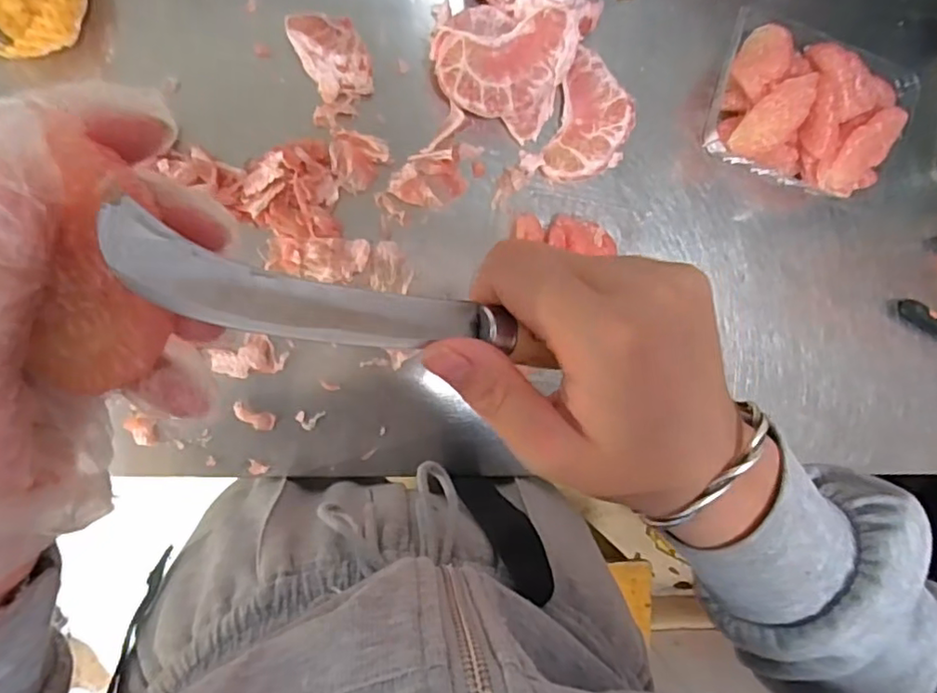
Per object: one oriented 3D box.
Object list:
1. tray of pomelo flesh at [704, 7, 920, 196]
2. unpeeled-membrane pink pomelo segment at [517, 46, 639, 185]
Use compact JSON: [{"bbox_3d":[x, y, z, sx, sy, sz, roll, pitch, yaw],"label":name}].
[{"bbox_3d":[0.282,-0.195,0.504,0.162,0.069,0.114,17,91,-9],"label":"tray of pomelo flesh"},{"bbox_3d":[0.097,-0.178,0.493,0.072,0.034,0.099,29,89,-9],"label":"unpeeled-membrane pink pomelo segment"}]

